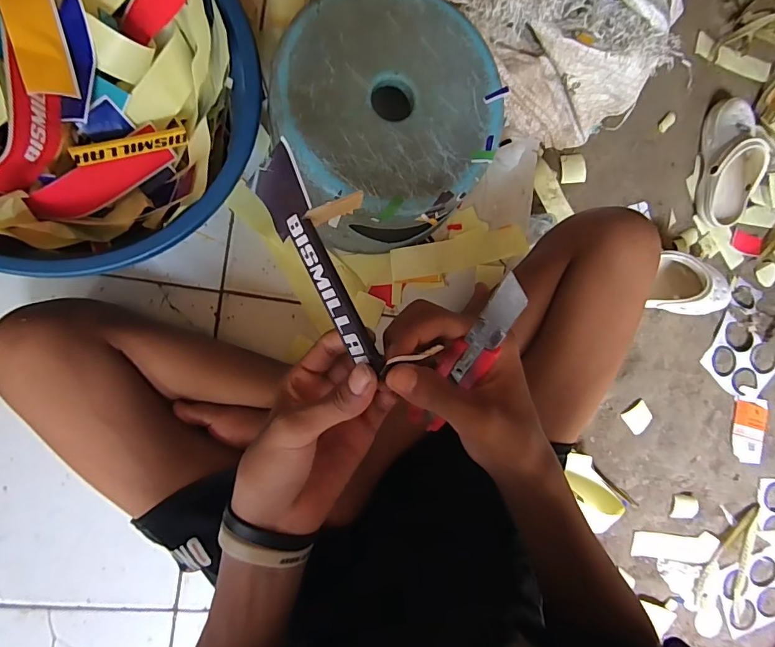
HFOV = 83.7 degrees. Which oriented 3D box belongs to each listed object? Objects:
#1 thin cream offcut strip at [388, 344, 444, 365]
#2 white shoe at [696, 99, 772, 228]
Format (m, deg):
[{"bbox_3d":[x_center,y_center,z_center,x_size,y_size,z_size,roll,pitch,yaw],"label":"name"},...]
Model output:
[{"bbox_3d":[0.016,0.019,0.255,0.041,0.008,0.006,-11,93,-37],"label":"thin cream offcut strip"},{"bbox_3d":[0.662,-0.306,0.823,0.096,0.075,0.235,6,89,-10],"label":"white shoe"}]

